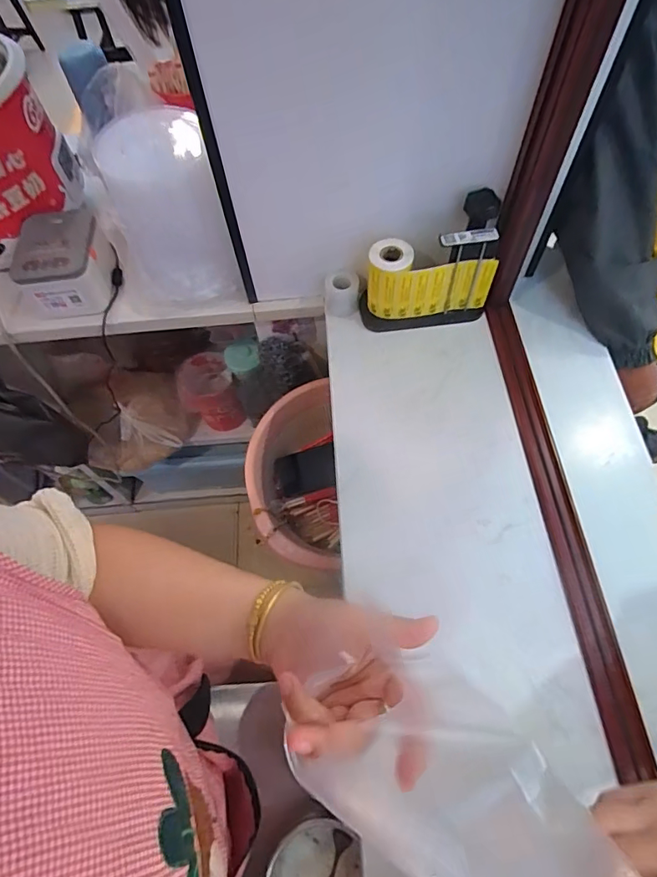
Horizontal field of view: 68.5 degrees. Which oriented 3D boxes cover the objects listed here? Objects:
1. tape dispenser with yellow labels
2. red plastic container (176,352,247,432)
[{"bbox_3d":[0.132,-0.225,0.658,0.172,0.172,0.064,-6,62,1],"label":"tape dispenser with yellow labels"},{"bbox_3d":[-0.270,-0.099,1.111,0.128,0.148,0.124,-19,63,-6],"label":"red plastic container"}]

